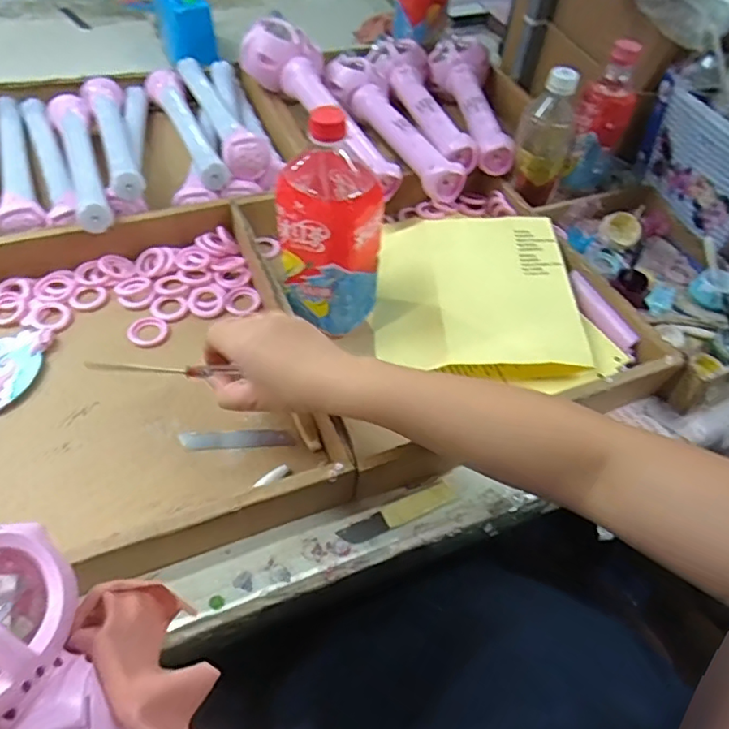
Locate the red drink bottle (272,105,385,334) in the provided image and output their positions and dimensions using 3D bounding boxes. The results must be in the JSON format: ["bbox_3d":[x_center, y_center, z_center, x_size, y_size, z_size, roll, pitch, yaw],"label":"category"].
[{"bbox_3d":[-0.027,-0.130,0.527,0.084,0.204,0.079,-33,61,-28],"label":"red drink bottle"}]

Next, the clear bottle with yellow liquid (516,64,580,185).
[{"bbox_3d":[0.220,-0.281,0.687,0.067,0.130,0.060,19,52,9],"label":"clear bottle with yellow liquid"}]

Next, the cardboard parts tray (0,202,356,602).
[{"bbox_3d":[-0.237,0.005,0.517,0.358,0.056,0.374,-13,54,-16],"label":"cardboard parts tray"}]

